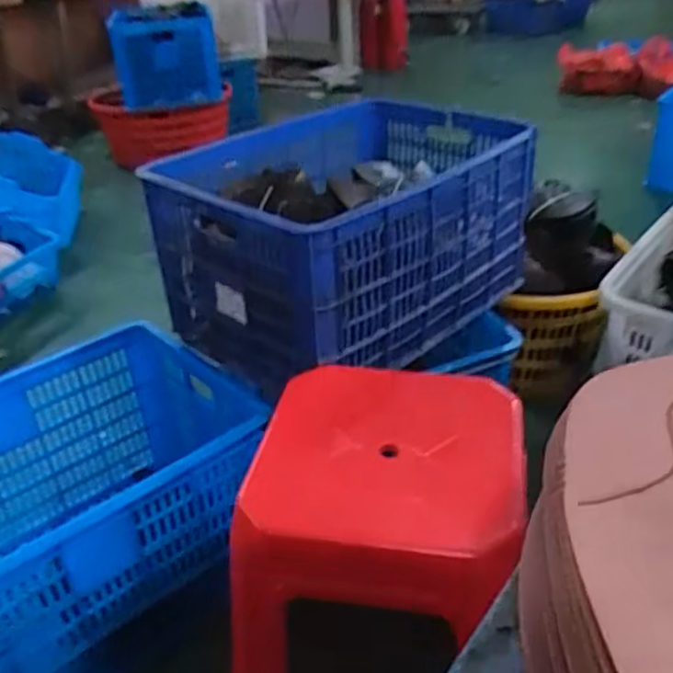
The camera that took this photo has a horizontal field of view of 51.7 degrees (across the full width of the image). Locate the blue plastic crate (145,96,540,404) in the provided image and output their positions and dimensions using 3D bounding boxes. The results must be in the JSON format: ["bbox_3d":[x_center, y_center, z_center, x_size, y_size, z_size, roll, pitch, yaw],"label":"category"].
[{"bbox_3d":[0.023,-0.199,1.258,0.453,0.306,0.642,22,39,35],"label":"blue plastic crate"}]

